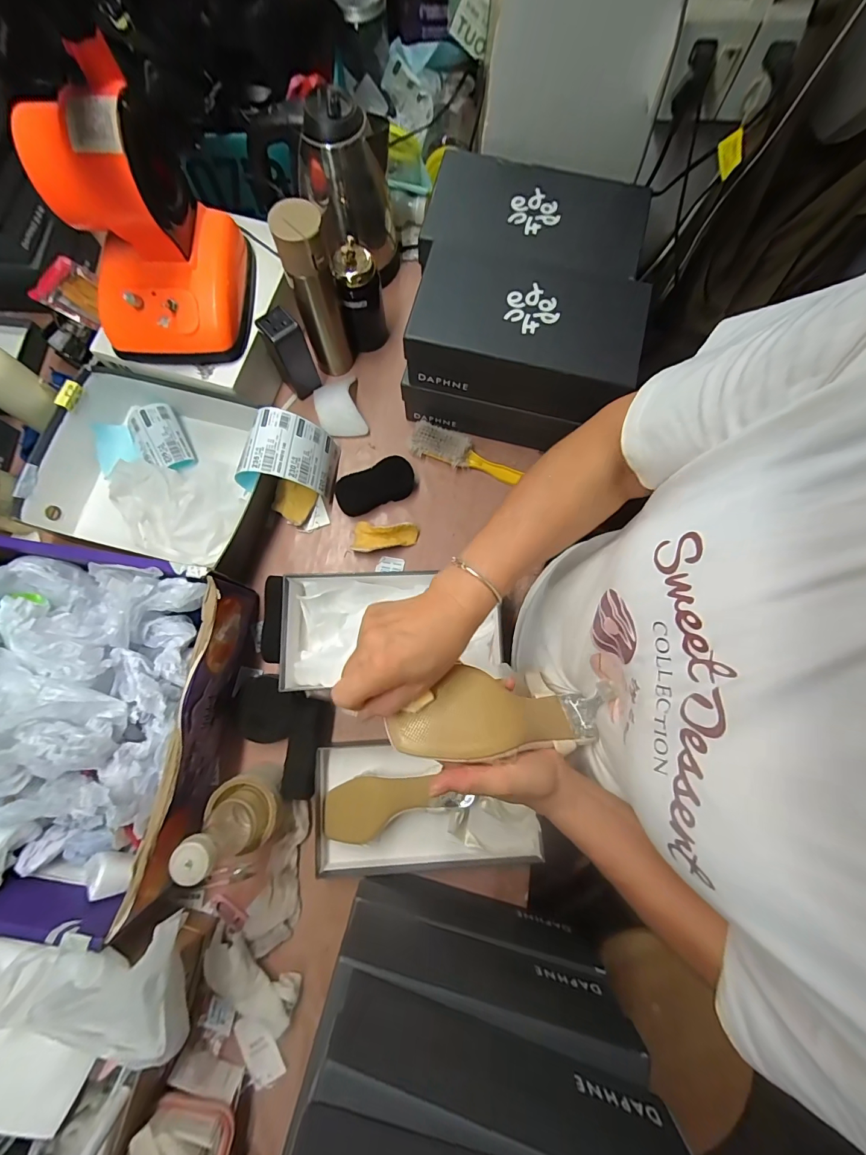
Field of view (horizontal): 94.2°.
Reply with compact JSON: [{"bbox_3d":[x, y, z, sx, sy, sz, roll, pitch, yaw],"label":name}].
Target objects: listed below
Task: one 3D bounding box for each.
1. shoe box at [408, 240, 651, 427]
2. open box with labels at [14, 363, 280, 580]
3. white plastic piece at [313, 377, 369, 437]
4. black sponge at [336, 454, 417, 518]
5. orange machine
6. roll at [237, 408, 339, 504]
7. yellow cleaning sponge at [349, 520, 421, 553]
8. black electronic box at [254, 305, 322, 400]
[{"bbox_3d":[0.125,-0.335,0.558,0.294,0.096,0.179,12,79,2],"label":"shoe box"},{"bbox_3d":[-0.429,-0.163,0.633,0.361,0.105,0.252,15,79,2],"label":"open box with labels"},{"bbox_3d":[-0.157,-0.287,0.677,0.078,0.037,0.106,-19,80,-4],"label":"white plastic piece"},{"bbox_3d":[-0.094,-0.149,0.653,0.130,0.030,0.057,-24,80,-5],"label":"black sponge"},{"bbox_3d":[-0.357,-0.425,0.500,0.175,0.204,0.207,4,79,0],"label":"orange machine"},{"bbox_3d":[-0.227,-0.186,0.620,0.135,0.090,0.105,3,79,0],"label":"roll"},{"bbox_3d":[-0.076,-0.062,0.638,0.101,0.028,0.050,5,79,0],"label":"yellow cleaning sponge"},{"bbox_3d":[-0.225,-0.350,0.638,0.052,0.126,0.056,-35,81,-7],"label":"black electronic box"}]

